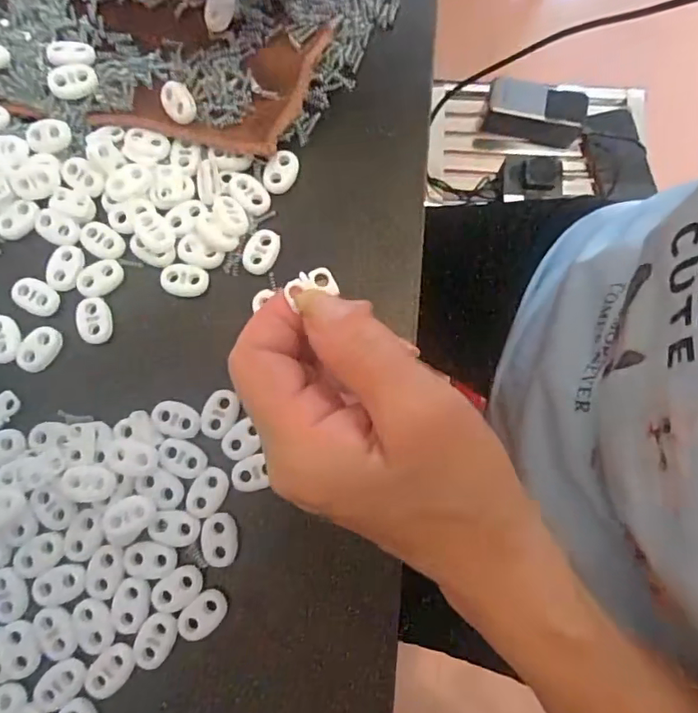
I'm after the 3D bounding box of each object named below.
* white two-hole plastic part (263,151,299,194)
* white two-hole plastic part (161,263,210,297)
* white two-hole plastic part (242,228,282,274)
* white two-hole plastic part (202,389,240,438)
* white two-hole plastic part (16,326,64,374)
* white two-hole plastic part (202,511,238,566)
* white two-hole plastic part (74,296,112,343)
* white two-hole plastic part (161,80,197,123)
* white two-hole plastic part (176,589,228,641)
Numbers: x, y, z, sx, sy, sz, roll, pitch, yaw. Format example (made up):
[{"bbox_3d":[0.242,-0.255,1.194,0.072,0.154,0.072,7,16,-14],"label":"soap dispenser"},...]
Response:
[{"bbox_3d":[-0.034,-0.092,0.267,0.014,0.007,0.022,29,80,4],"label":"white two-hole plastic part"},{"bbox_3d":[-0.079,-0.037,0.256,0.022,0.004,0.015,14,79,2],"label":"white two-hole plastic part"},{"bbox_3d":[-0.044,-0.051,0.259,0.017,0.004,0.022,22,79,3],"label":"white two-hole plastic part"},{"bbox_3d":[-0.059,0.026,0.245,0.016,0.004,0.022,14,79,2],"label":"white two-hole plastic part"},{"bbox_3d":[-0.145,-0.003,0.253,0.016,0.004,0.023,30,80,5],"label":"white two-hole plastic part"},{"bbox_3d":[-0.057,0.080,0.236,0.016,0.004,0.022,1,79,-1],"label":"white two-hole plastic part"},{"bbox_3d":[-0.122,-0.017,0.255,0.015,0.004,0.022,-17,80,-4],"label":"white two-hole plastic part"},{"bbox_3d":[-0.085,-0.127,0.269,0.015,0.007,0.023,-22,80,-5],"label":"white two-hole plastic part"},{"bbox_3d":[-0.063,0.110,0.228,0.023,0.004,0.015,-43,83,-8],"label":"white two-hole plastic part"}]

